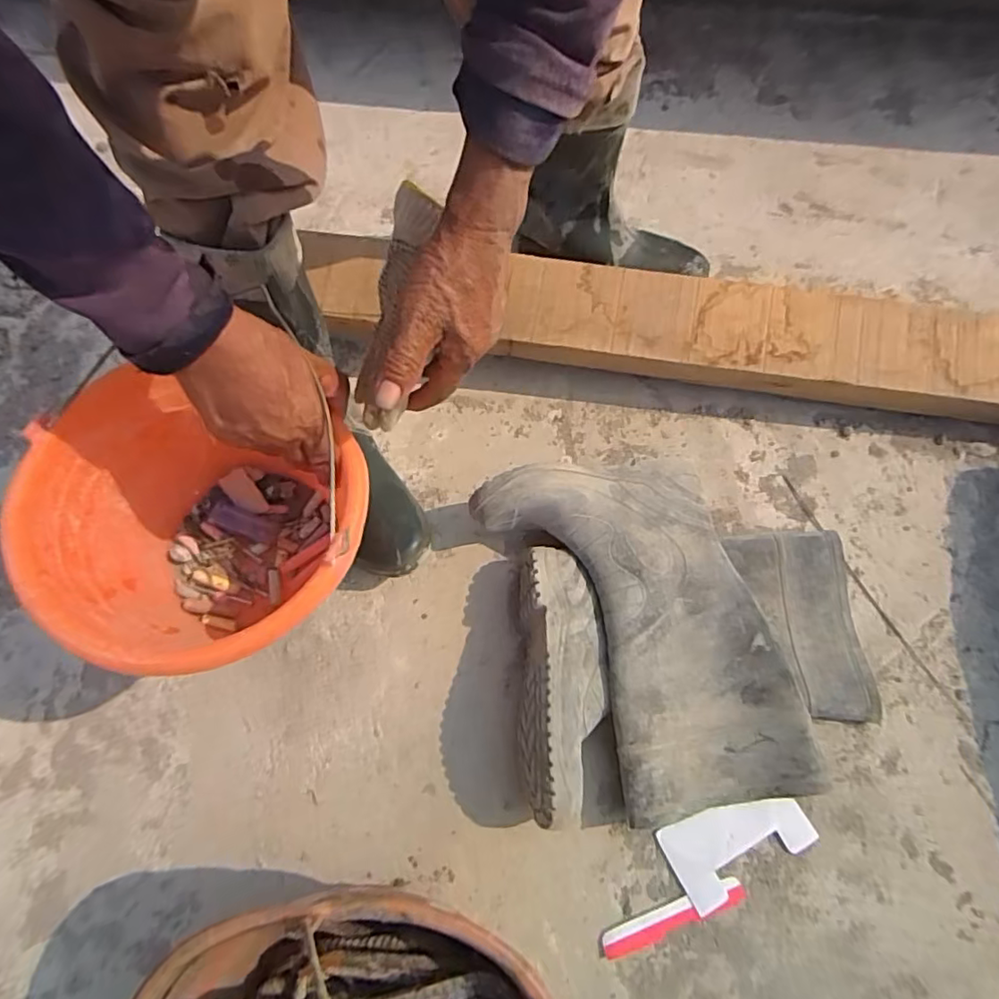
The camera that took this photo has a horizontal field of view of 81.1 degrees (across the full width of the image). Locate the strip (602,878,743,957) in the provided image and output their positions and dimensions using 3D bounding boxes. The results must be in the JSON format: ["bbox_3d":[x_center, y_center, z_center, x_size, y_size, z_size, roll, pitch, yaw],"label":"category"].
[{"bbox_3d":[0.156,0.378,0.527,0.134,0.009,0.020,-21,66,-7],"label":"strip"}]

